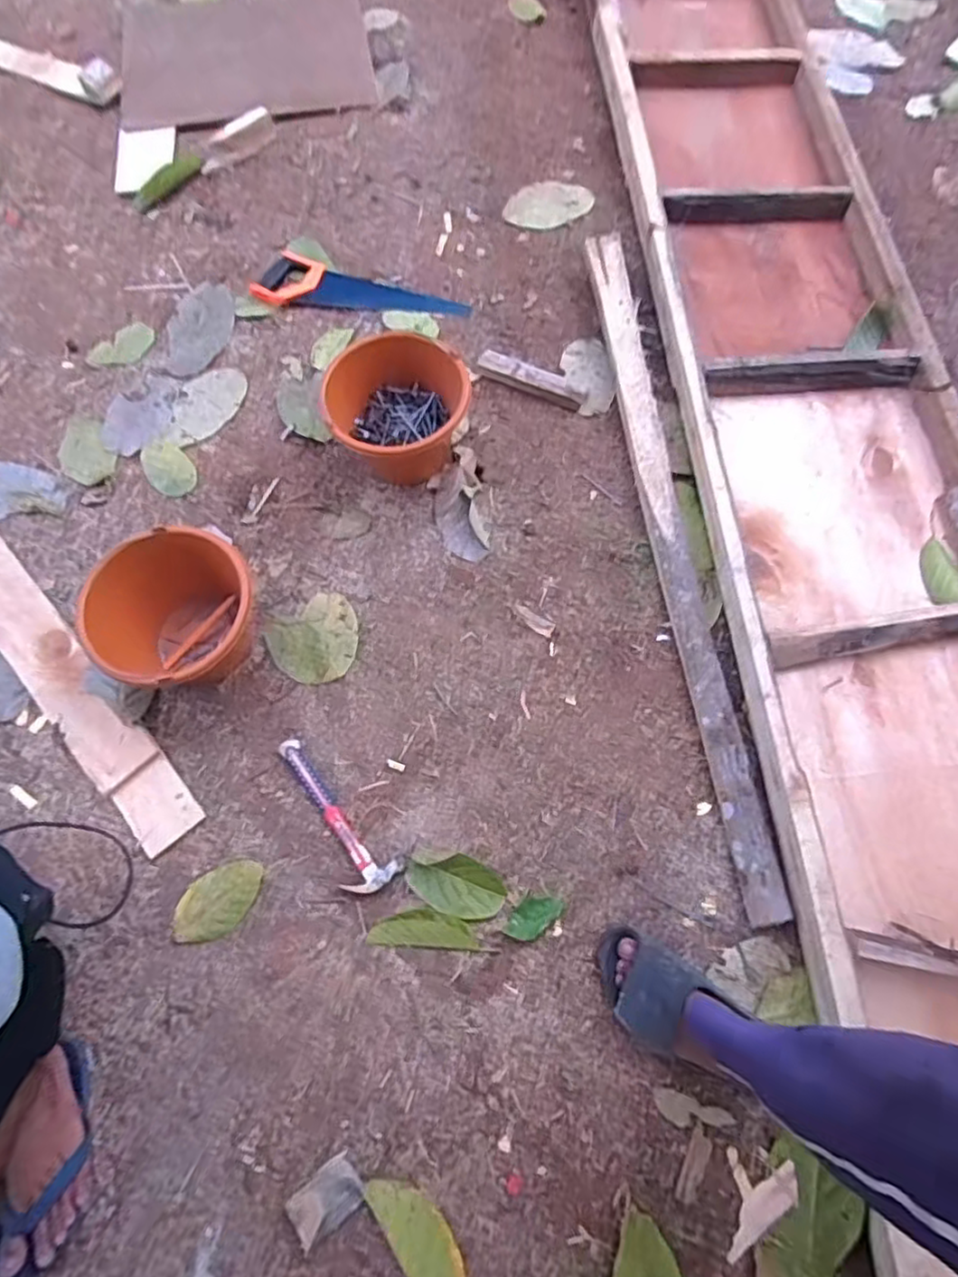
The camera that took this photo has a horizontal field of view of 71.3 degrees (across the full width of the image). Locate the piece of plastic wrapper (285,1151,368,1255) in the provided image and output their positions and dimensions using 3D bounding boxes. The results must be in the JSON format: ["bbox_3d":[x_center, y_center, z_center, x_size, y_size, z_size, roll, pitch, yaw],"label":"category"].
[{"bbox_3d":[-0.194,0.717,0.851,0.091,0.018,0.063,-40,73,-12],"label":"piece of plastic wrapper"}]

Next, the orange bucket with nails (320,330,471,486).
[{"bbox_3d":[-0.139,-0.401,1.205,0.253,0.161,0.229,-18,70,-5],"label":"orange bucket with nails"}]

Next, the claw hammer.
[{"bbox_3d":[-0.229,0.269,1.025,0.083,0.024,0.268,-38,73,-12],"label":"claw hammer"}]

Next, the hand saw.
[{"bbox_3d":[-0.248,-0.752,1.422,0.459,0.026,0.137,9,70,5],"label":"hand saw"}]

